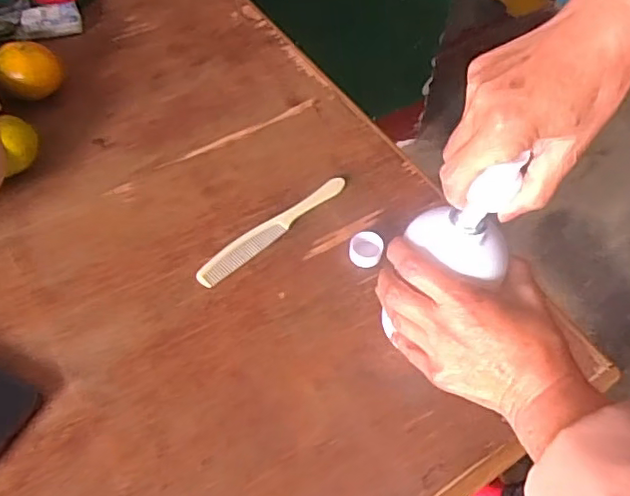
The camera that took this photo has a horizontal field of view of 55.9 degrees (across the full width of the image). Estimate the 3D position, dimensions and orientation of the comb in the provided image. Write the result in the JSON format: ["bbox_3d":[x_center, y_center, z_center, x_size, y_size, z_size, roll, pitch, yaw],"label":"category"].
[{"bbox_3d":[-0.038,-0.020,0.565,0.176,0.005,0.022,-38,67,-25],"label":"comb"}]

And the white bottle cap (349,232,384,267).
[{"bbox_3d":[0.047,0.002,0.549,0.030,0.017,0.030,2,57,-3],"label":"white bottle cap"}]

